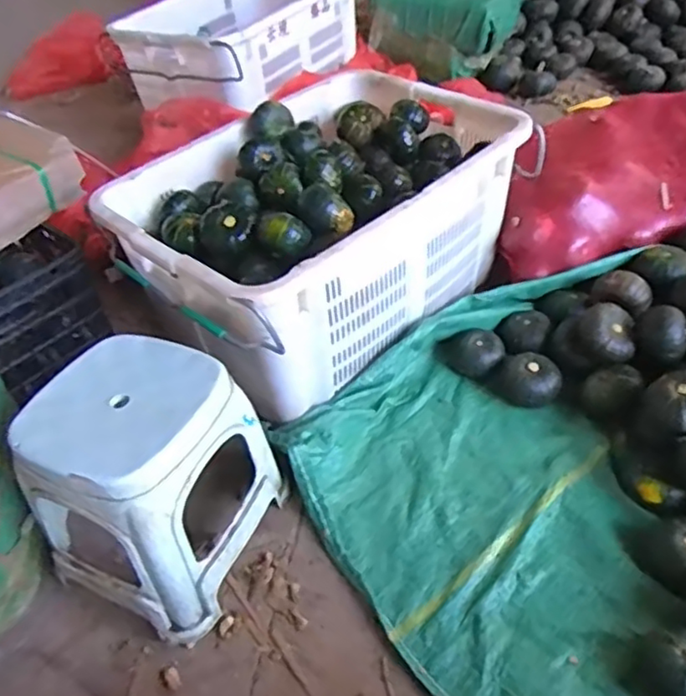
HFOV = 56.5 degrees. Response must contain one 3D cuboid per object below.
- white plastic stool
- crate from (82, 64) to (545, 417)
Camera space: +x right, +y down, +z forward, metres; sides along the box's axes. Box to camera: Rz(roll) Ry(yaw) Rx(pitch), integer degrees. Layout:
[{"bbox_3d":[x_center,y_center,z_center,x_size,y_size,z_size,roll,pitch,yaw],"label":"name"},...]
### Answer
[{"bbox_3d":[-0.264,0.191,0.875,0.253,0.295,0.266,13,47,20],"label":"white plastic stool"},{"bbox_3d":[-0.022,-0.233,1.206,0.705,0.286,0.473,-36,50,-27],"label":"crate"}]

